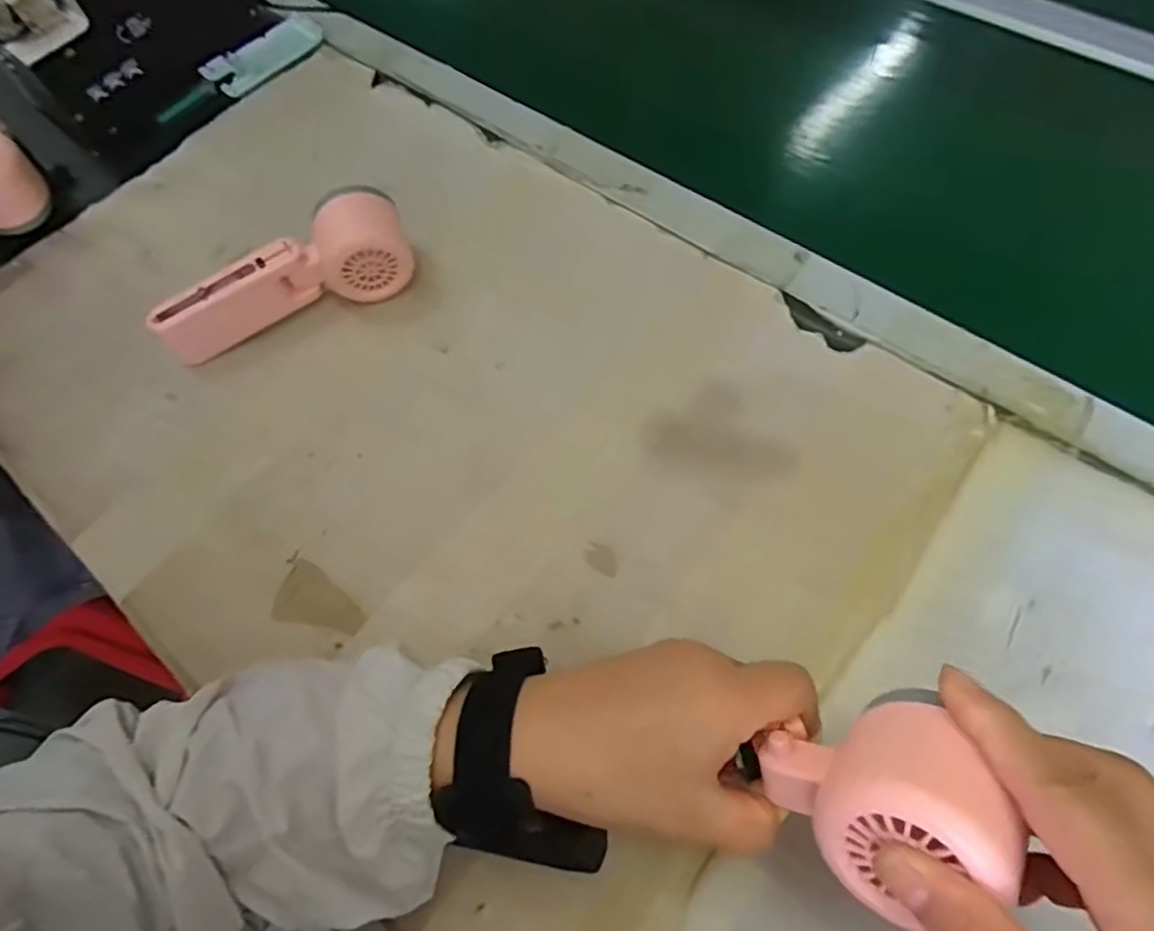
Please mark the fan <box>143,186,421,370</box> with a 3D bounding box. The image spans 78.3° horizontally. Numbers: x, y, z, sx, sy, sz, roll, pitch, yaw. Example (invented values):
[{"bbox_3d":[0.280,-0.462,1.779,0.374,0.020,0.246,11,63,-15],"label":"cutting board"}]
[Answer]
[{"bbox_3d":[-0.191,-0.121,0.469,0.166,0.060,0.045,-24,62,5],"label":"fan"}]

